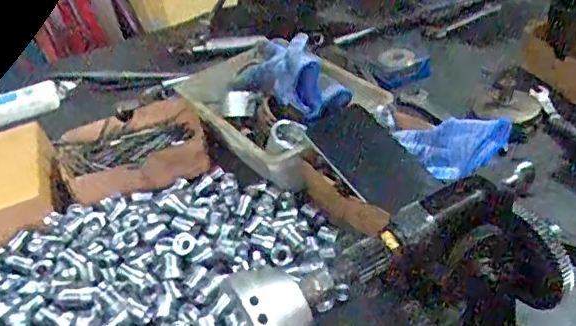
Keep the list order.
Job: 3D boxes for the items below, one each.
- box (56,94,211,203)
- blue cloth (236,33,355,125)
[{"bbox_3d":[-0.192,-0.021,0.687,0.170,0.037,0.142,-19,36,-11],"label":"box"},{"bbox_3d":[0.006,-0.107,0.681,0.082,0.057,0.177,-29,39,-24],"label":"blue cloth"}]

